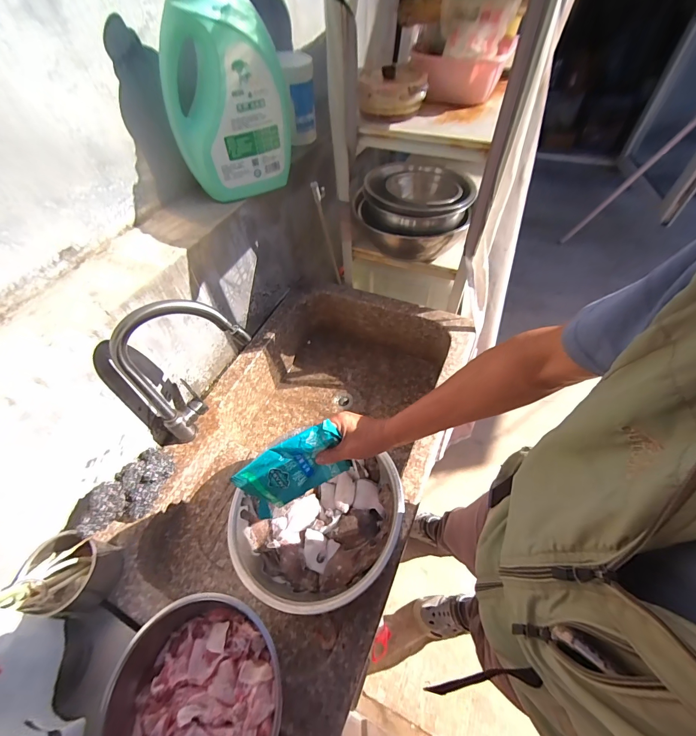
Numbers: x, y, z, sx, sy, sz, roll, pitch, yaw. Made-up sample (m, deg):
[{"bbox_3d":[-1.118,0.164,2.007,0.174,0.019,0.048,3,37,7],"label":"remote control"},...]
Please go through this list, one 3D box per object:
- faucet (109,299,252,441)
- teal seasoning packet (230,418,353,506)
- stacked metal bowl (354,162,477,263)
[{"bbox_3d":[-0.296,-0.004,0.643,0.229,0.325,0.063,-25,55,-14],"label":"faucet"},{"bbox_3d":[-0.076,0.151,0.514,0.163,0.121,0.016,-35,35,5],"label":"teal seasoning packet"},{"bbox_3d":[0.169,-0.401,0.857,0.270,0.138,0.274,-2,53,3],"label":"stacked metal bowl"}]

